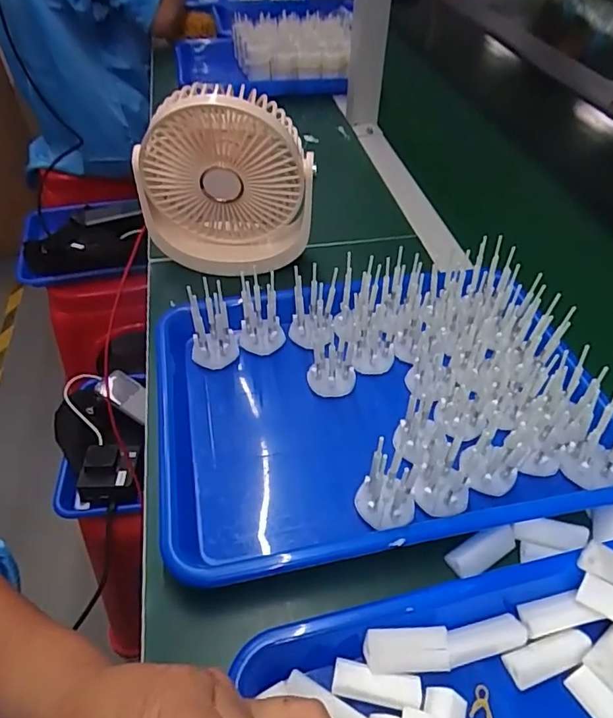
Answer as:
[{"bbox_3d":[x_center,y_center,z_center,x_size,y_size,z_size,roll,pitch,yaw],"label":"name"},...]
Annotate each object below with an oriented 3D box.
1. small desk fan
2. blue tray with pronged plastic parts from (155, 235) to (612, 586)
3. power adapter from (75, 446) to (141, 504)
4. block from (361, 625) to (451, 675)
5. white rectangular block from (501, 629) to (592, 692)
[{"bbox_3d":[-0.074,-0.169,0.494,0.154,0.169,0.063,5,46,4],"label":"small desk fan"},{"bbox_3d":[0.054,0.021,0.397,0.336,0.065,0.243,-8,47,-8],"label":"blue tray with pronged plastic parts"},{"bbox_3d":[-0.272,0.155,0.724,0.072,0.029,0.081,-4,47,-5],"label":"power adapter"},{"bbox_3d":[0.055,0.160,0.286,0.046,0.015,0.020,-3,46,-4],"label":"block"},{"bbox_3d":[0.133,0.165,0.288,0.046,0.013,0.019,-12,48,-13],"label":"white rectangular block"}]

